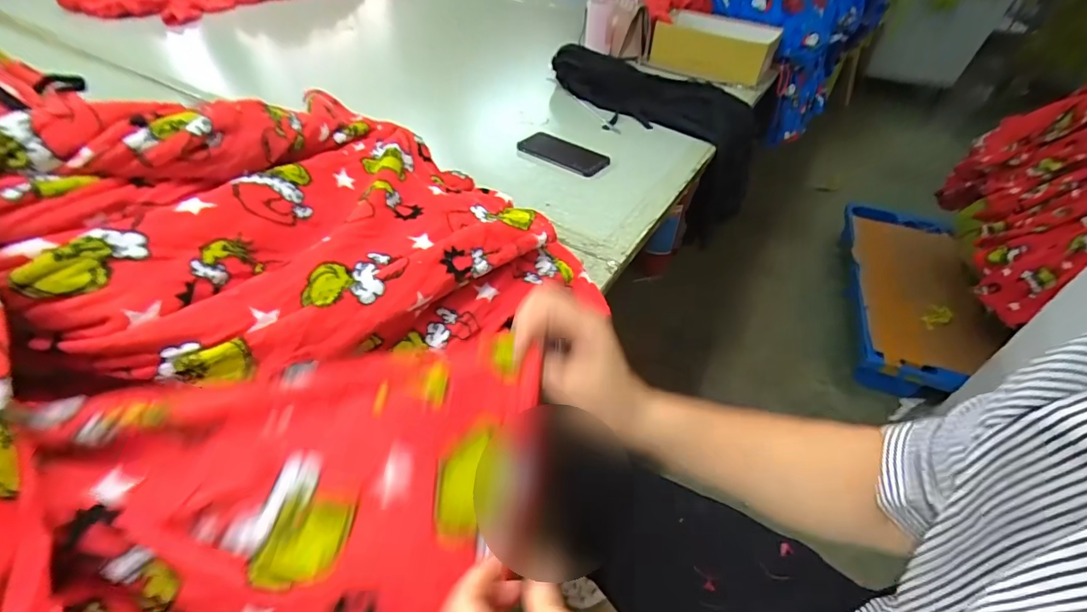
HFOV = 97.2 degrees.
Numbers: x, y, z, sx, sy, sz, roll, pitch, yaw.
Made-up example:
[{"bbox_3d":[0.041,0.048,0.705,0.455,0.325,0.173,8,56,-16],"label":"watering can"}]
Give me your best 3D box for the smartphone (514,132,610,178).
[{"bbox_3d":[0.035,-0.292,0.909,0.171,0.016,0.100,30,47,21],"label":"smartphone"}]

